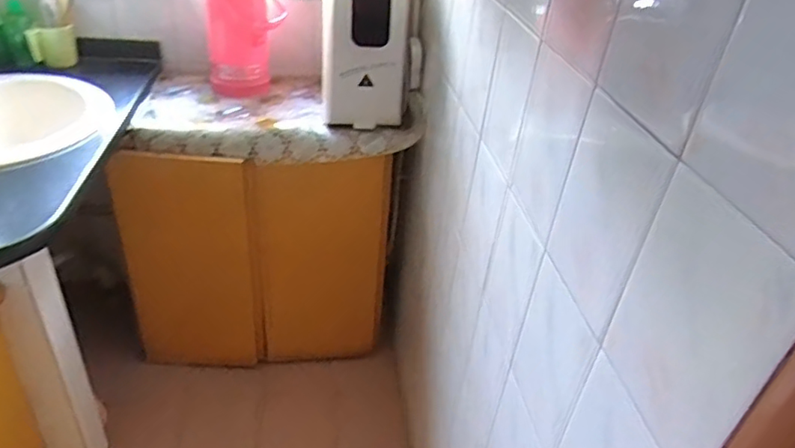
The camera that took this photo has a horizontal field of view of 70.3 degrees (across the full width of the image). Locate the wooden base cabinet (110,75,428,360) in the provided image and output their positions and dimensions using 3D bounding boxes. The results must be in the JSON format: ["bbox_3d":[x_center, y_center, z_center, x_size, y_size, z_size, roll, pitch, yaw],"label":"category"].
[{"bbox_3d":[-0.346,-0.011,1.580,0.699,0.668,0.441,-1,35,-8],"label":"wooden base cabinet"}]

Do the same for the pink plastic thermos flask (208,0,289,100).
[{"bbox_3d":[-0.384,-0.491,1.411,0.167,0.341,0.108,15,36,15],"label":"pink plastic thermos flask"}]

